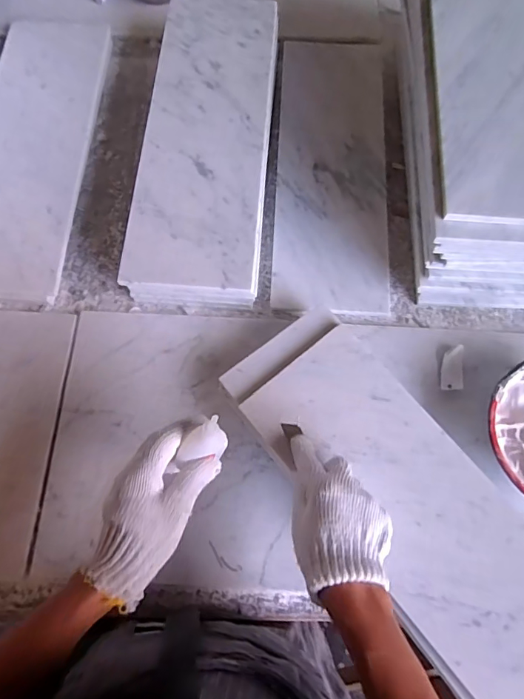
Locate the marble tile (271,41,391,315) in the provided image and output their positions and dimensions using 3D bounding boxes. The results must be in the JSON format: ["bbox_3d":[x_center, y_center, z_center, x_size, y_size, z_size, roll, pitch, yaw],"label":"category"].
[{"bbox_3d":[0.102,-0.267,0.638,0.154,0.023,0.452,3,73,3],"label":"marble tile"}]

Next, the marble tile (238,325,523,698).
[{"bbox_3d":[0.181,0.182,0.445,0.154,0.018,0.447,-36,75,-12],"label":"marble tile"}]

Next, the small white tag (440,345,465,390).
[{"bbox_3d":[0.232,0.023,0.541,0.024,0.015,0.055,10,74,5],"label":"small white tag"}]

